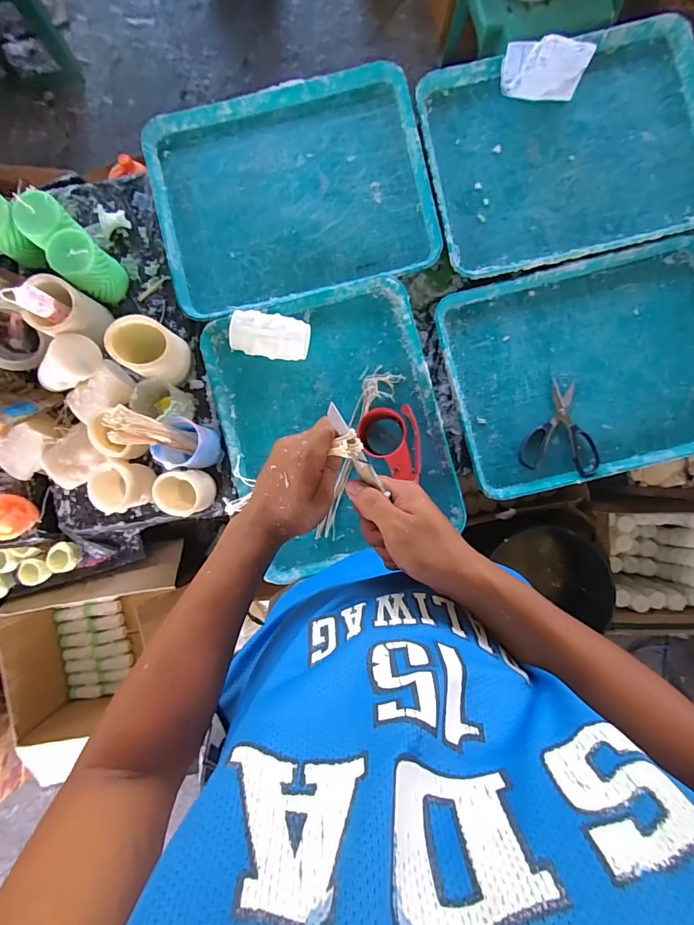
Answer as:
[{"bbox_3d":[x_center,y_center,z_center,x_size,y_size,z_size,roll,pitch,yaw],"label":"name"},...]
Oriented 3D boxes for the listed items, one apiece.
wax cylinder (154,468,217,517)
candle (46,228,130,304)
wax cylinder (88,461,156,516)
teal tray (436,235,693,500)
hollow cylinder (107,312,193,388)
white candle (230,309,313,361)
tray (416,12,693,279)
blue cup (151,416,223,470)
[{"bbox_3d":[-0.247,0.046,0.660,0.061,0.093,0.066,0,90,2],"label":"wax cylinder"},{"bbox_3d":[-0.402,-0.304,0.662,0.064,0.109,0.068,0,90,2],"label":"candle"},{"bbox_3d":[-0.345,0.038,0.663,0.064,0.088,0.075,5,90,2],"label":"wax cylinder"},{"bbox_3d":[0.392,-0.151,0.686,0.429,0.030,0.339,-13,89,2],"label":"teal tray"},{"bbox_3d":[-0.297,-0.169,0.657,0.091,0.107,0.077,20,90,2],"label":"hollow cylinder"},{"bbox_3d":[-0.122,-0.201,0.679,0.118,0.059,0.068,11,90,2],"label":"white candle"},{"bbox_3d":[0.352,-0.497,0.673,0.423,0.030,0.340,-12,89,2],"label":"tray"},{"bbox_3d":[-0.243,-0.025,0.659,0.071,0.095,0.076,0,90,2],"label":"blue cup"}]

